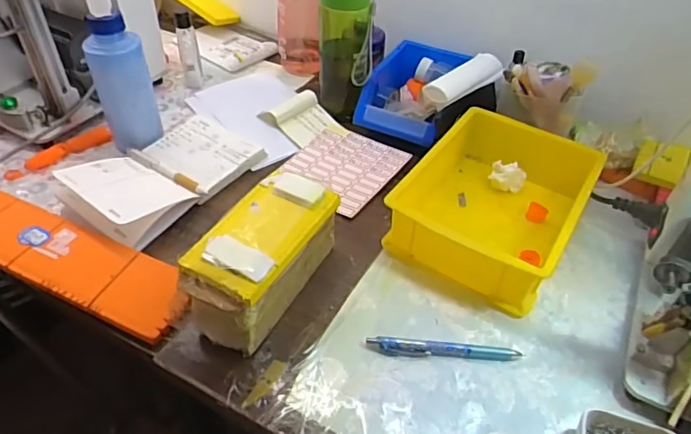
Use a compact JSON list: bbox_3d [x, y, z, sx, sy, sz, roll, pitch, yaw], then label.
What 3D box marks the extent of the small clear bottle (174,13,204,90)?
[{"bbox_3d":[-0.241,-0.257,0.807,0.029,0.108,0.035,-10,45,-14],"label":"small clear bottle"}]

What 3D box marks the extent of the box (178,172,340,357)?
[{"bbox_3d":[-0.079,0.040,0.509,0.083,0.091,0.165,22,47,18],"label":"box"}]

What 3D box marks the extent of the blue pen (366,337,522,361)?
[{"bbox_3d":[0.093,0.124,0.491,0.141,0.014,0.013,3,44,0],"label":"blue pen"}]

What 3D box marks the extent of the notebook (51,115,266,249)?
[{"bbox_3d":[-0.222,-0.066,0.650,0.138,0.039,0.231,28,49,24],"label":"notebook"}]

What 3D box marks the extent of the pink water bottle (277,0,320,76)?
[{"bbox_3d":[-0.066,-0.332,0.839,0.071,0.190,0.074,19,46,15],"label":"pink water bottle"}]

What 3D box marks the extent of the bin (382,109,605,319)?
[{"bbox_3d":[0.170,-0.019,0.598,0.174,0.078,0.218,27,48,22],"label":"bin"}]

